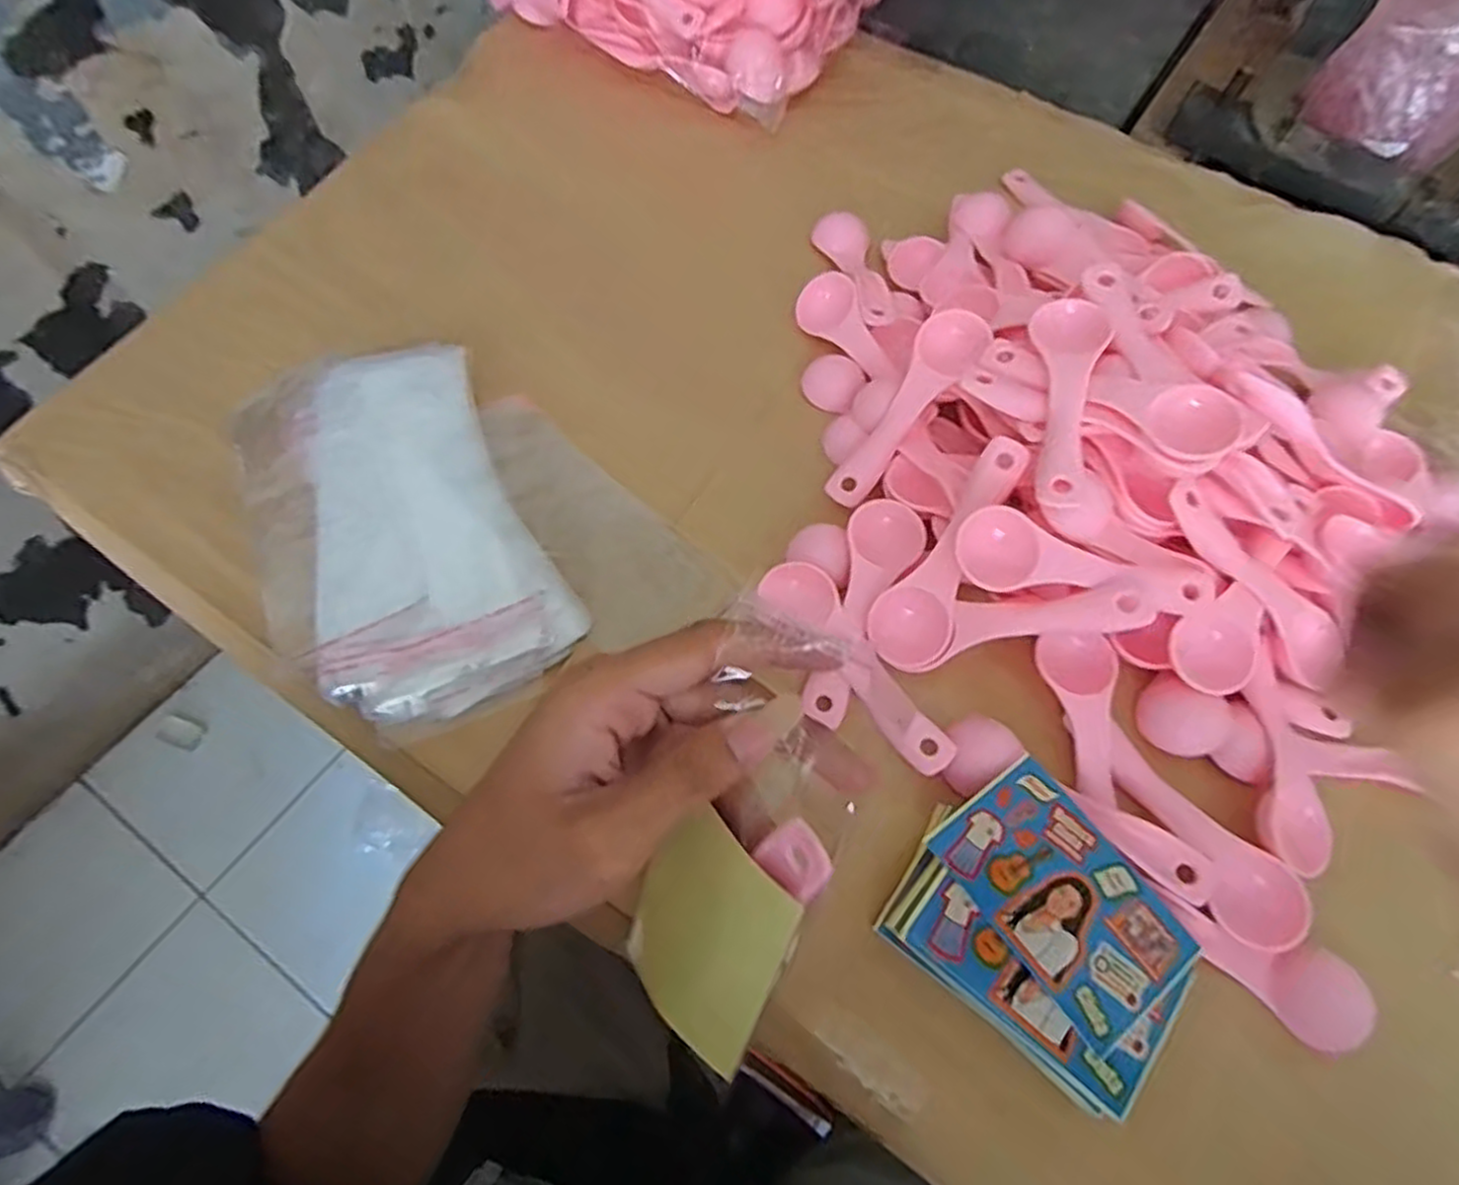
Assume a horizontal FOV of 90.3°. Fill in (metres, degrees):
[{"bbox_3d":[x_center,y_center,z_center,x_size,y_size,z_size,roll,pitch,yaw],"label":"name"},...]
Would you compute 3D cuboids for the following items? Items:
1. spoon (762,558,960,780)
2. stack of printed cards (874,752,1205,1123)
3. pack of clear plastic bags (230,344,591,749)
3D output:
[{"bbox_3d":[0.058,0.031,0.327,0.027,0.017,0.113,-36,70,-19],"label":"spoon"},{"bbox_3d":[0.121,0.125,0.279,0.101,0.012,0.088,37,67,15],"label":"stack of printed cards"},{"bbox_3d":[-0.163,-0.035,0.349,0.121,0.015,0.214,-23,66,-14],"label":"pack of clear plastic bags"}]

